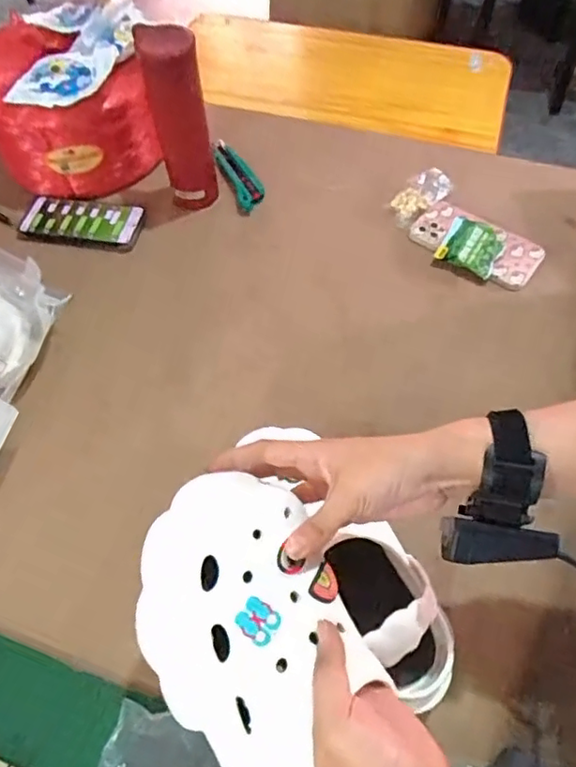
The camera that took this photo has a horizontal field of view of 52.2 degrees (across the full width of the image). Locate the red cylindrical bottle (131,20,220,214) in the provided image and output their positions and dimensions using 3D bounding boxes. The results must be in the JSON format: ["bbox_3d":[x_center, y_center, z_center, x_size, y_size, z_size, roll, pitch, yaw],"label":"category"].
[{"bbox_3d":[-0.131,-0.319,0.722,0.067,0.209,0.073,0,57,0],"label":"red cylindrical bottle"}]

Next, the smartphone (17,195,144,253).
[{"bbox_3d":[-0.276,-0.214,0.781,0.164,0.017,0.083,10,60,5],"label":"smartphone"}]

